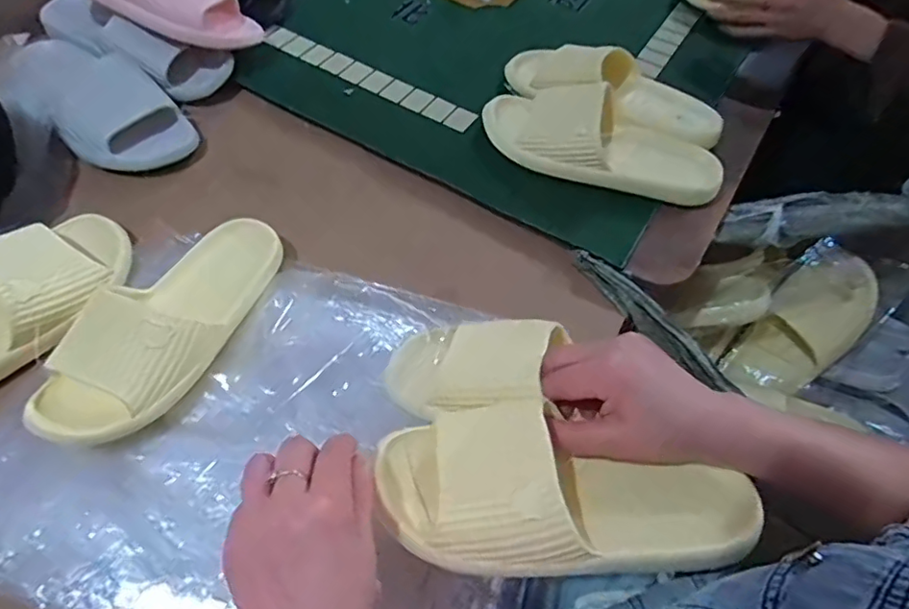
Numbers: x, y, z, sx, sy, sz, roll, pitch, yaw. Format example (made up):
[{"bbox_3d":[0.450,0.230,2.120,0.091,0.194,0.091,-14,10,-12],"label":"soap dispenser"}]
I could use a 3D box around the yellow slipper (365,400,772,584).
[{"bbox_3d":[0.070,0.123,0.373,0.240,0.064,0.102,8,58,-1],"label":"yellow slipper"}]

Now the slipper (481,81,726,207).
[{"bbox_3d":[0.167,-0.188,0.644,0.271,0.072,0.109,16,59,6],"label":"slipper"}]

